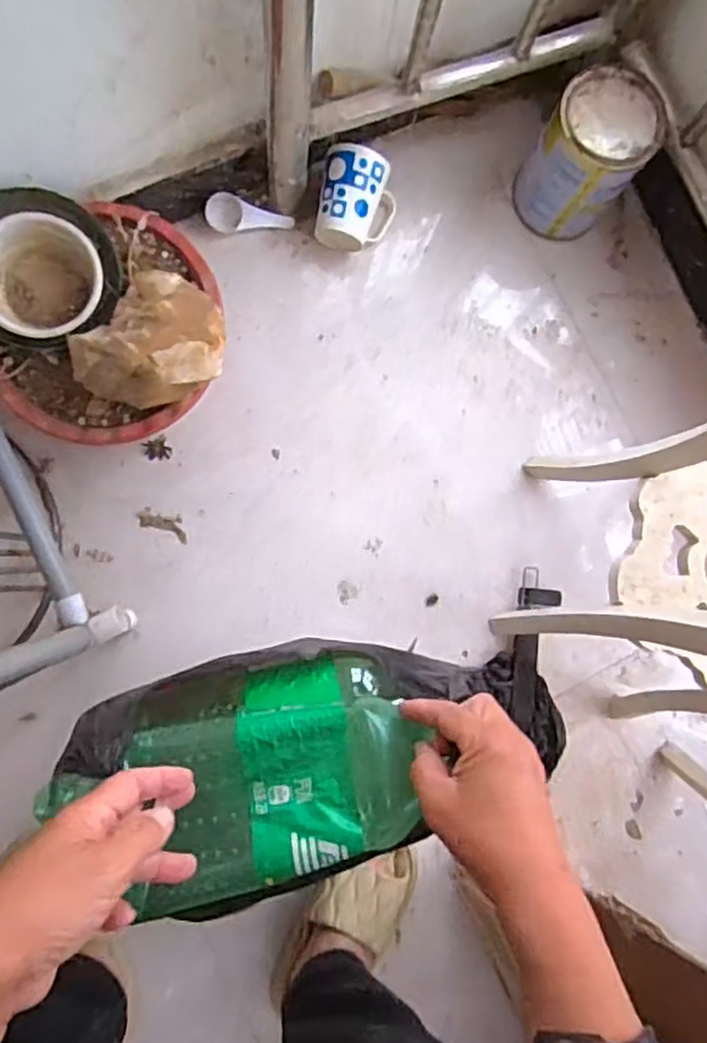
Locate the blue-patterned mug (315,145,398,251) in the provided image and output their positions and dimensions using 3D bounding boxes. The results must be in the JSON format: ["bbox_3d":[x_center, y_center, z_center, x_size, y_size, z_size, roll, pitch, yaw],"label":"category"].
[{"bbox_3d":[0.006,-0.416,0.927,0.096,0.074,0.116,10,84,-3],"label":"blue-patterned mug"}]

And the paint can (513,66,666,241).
[{"bbox_3d":[0.289,-0.453,0.902,0.125,0.168,0.126,35,83,-1],"label":"paint can"}]

